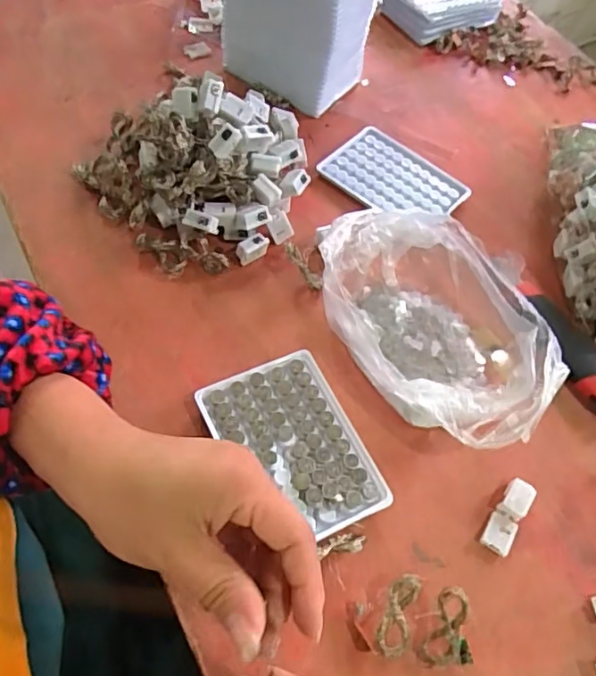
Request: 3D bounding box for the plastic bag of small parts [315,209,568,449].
[{"bbox_3d":[0.106,-0.013,0.447,0.136,0.061,0.216,-29,68,-23],"label":"plastic bag of small parts"}]

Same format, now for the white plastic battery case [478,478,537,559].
[{"bbox_3d":[0.149,0.126,0.396,0.020,0.010,0.054,32,61,12],"label":"white plastic battery case"}]

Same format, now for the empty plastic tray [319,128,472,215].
[{"bbox_3d":[0.096,-0.160,0.555,0.128,0.009,0.092,36,62,14],"label":"empty plastic tray"}]

